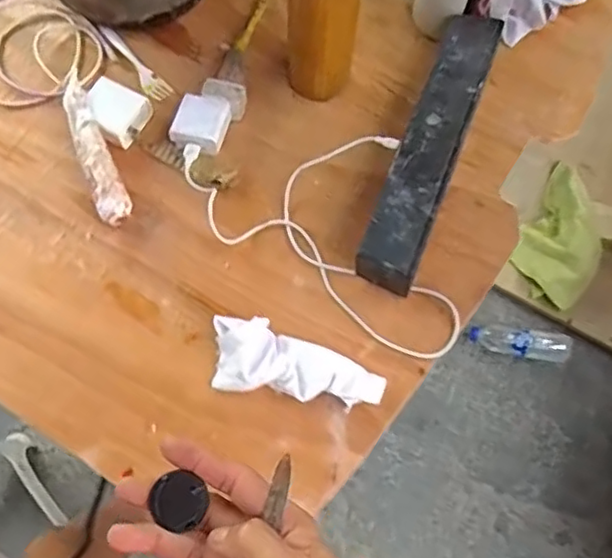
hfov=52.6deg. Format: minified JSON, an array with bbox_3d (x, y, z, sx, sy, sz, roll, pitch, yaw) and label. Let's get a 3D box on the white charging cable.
[{"bbox_3d":[0.013,-0.033,0.613,0.207,0.021,0.267,-17,80,0],"label":"white charging cable"}]

